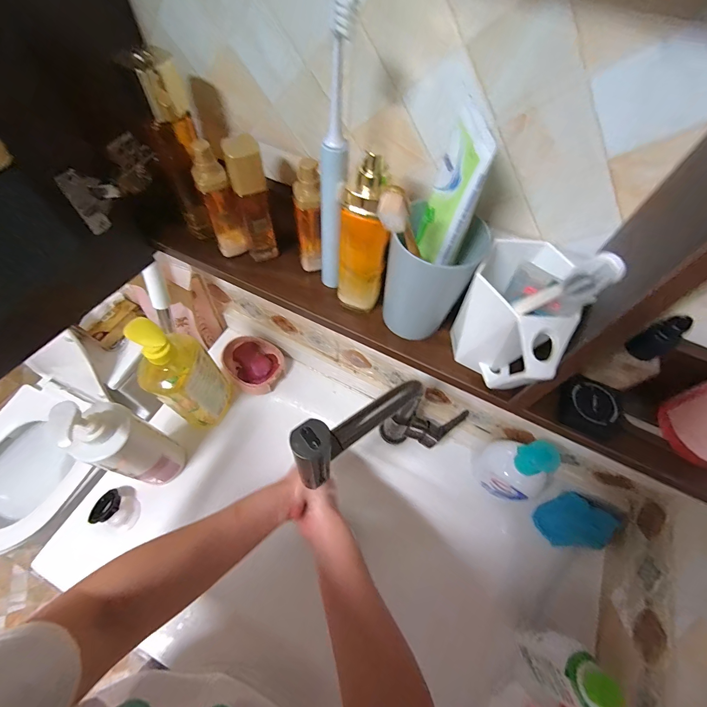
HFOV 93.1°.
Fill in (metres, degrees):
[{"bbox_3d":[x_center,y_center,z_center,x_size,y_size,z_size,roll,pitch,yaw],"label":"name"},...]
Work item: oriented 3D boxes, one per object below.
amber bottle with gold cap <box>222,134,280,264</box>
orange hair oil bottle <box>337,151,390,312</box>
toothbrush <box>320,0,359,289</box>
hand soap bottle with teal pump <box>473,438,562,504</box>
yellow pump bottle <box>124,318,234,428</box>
[{"bbox_3d":[-0.099,-0.143,0.332,0.031,0.125,0.024,-33,69,-19],"label":"amber bottle with gold cap"},{"bbox_3d":[0.008,-0.097,0.293,0.042,0.147,0.035,6,62,-1],"label":"orange hair oil bottle"},{"bbox_3d":[-0.017,-0.127,0.263,0.021,0.212,0.034,1,62,-3],"label":"toothbrush"},{"bbox_3d":[0.243,0.176,0.508,0.064,0.159,0.094,-17,64,-12],"label":"hand soap bottle with teal pump"},{"bbox_3d":[-0.255,0.041,0.520,0.063,0.228,0.095,23,63,8],"label":"yellow pump bottle"}]

